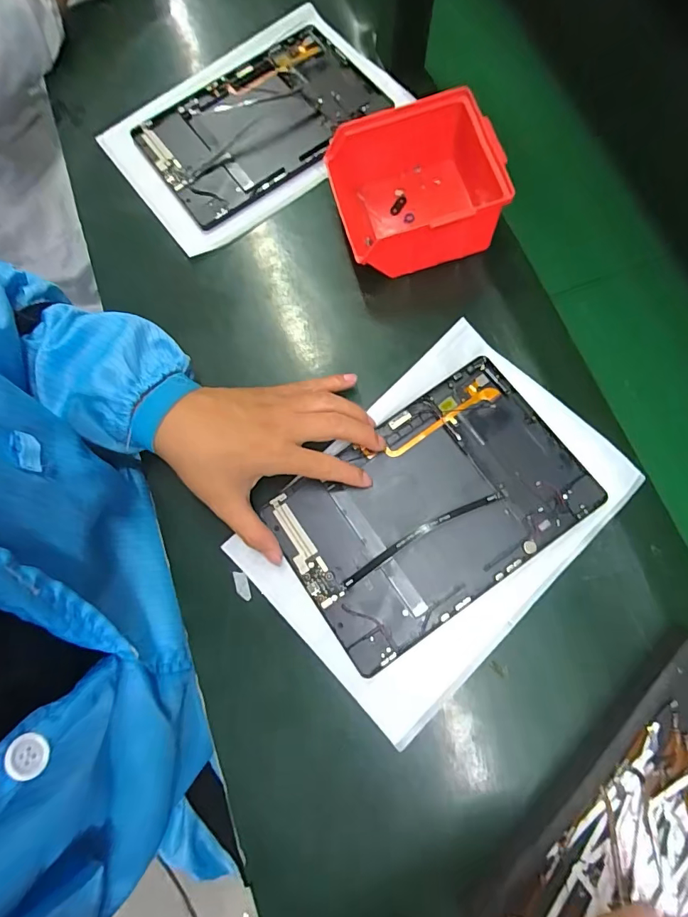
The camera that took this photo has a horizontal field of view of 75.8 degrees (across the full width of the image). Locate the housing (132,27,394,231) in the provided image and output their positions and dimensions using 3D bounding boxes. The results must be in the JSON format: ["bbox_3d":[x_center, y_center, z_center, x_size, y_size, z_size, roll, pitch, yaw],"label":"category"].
[{"bbox_3d":[-0.081,-0.340,0.449,0.232,0.012,0.147,-33,80,-2],"label":"housing"}]

